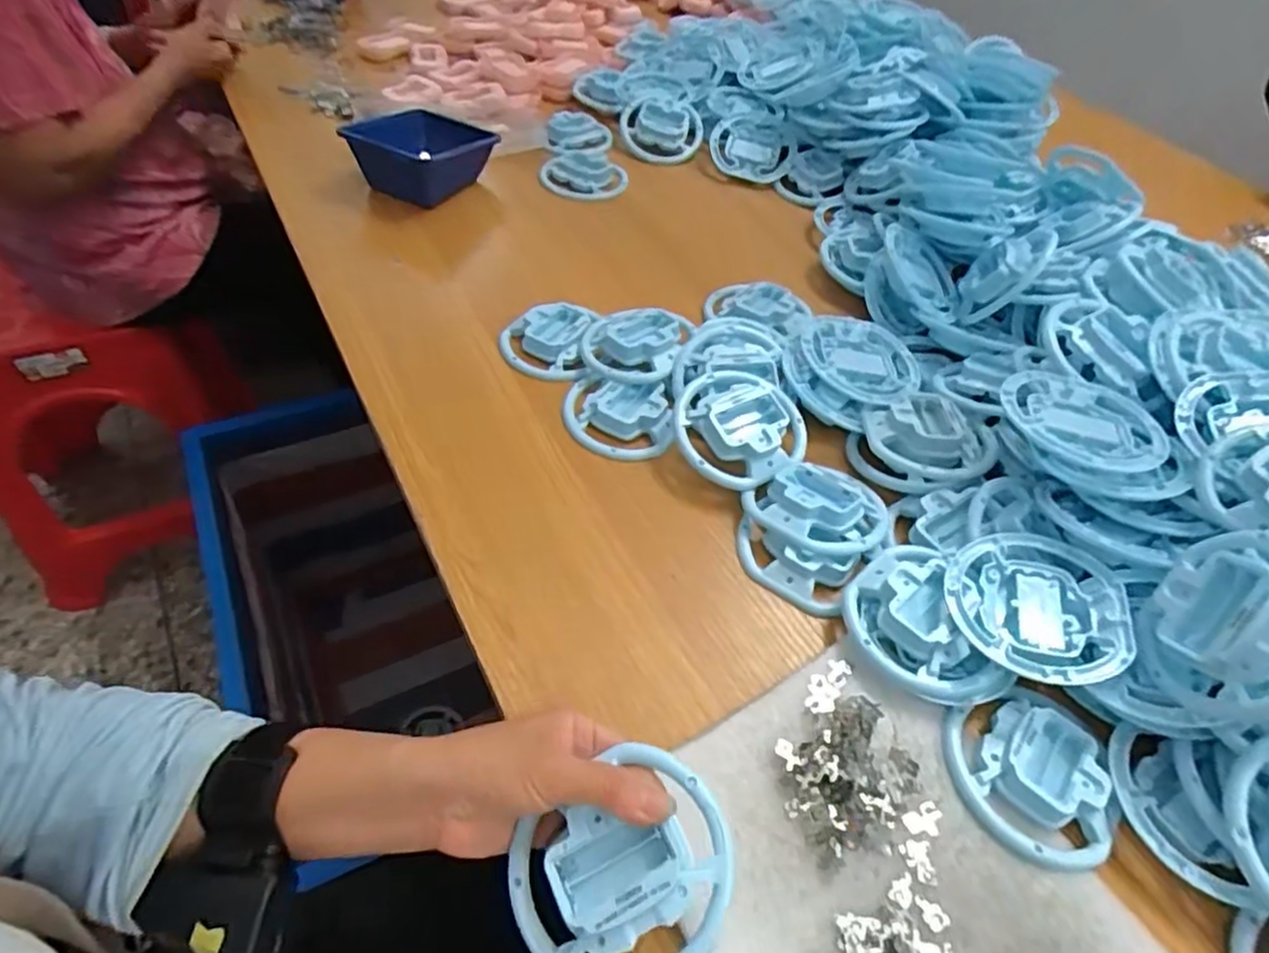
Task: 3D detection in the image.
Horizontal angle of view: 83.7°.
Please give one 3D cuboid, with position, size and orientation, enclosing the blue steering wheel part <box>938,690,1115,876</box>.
[{"bbox_3d":[0.225,0.166,0.399,0.086,0.017,0.094,-4,50,-6],"label":"blue steering wheel part"}]

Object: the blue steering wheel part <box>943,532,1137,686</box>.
[{"bbox_3d":[0.247,0.083,0.441,0.100,0.038,0.101,3,49,-3],"label":"blue steering wheel part"}]

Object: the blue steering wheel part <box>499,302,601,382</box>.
[{"bbox_3d":[-0.077,-0.120,0.632,0.081,0.028,0.081,8,49,4],"label":"blue steering wheel part"}]

